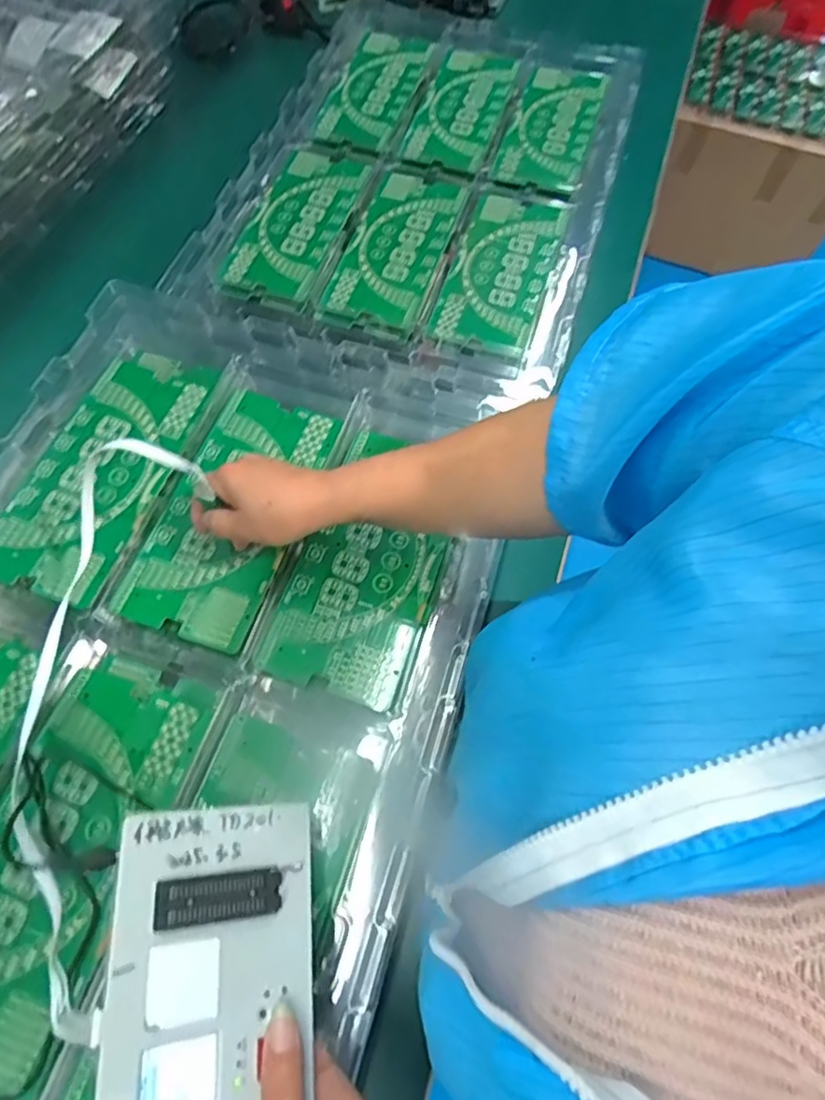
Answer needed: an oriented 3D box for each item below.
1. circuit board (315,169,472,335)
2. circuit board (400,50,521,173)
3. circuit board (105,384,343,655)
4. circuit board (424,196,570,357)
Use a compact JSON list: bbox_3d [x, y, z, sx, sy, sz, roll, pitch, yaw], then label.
[{"bbox_3d":[-0.018,-0.373,0.721,0.111,0.010,0.243,17,70,7],"label":"circuit board"},{"bbox_3d":[0.071,-0.615,0.827,0.105,0.011,0.230,18,75,10],"label":"circuit board"},{"bbox_3d":[-0.154,-0.042,0.528,0.114,0.009,0.251,18,66,5],"label":"circuit board"},{"bbox_3d":[0.106,-0.336,0.709,0.114,0.009,0.242,17,70,10],"label":"circuit board"}]

